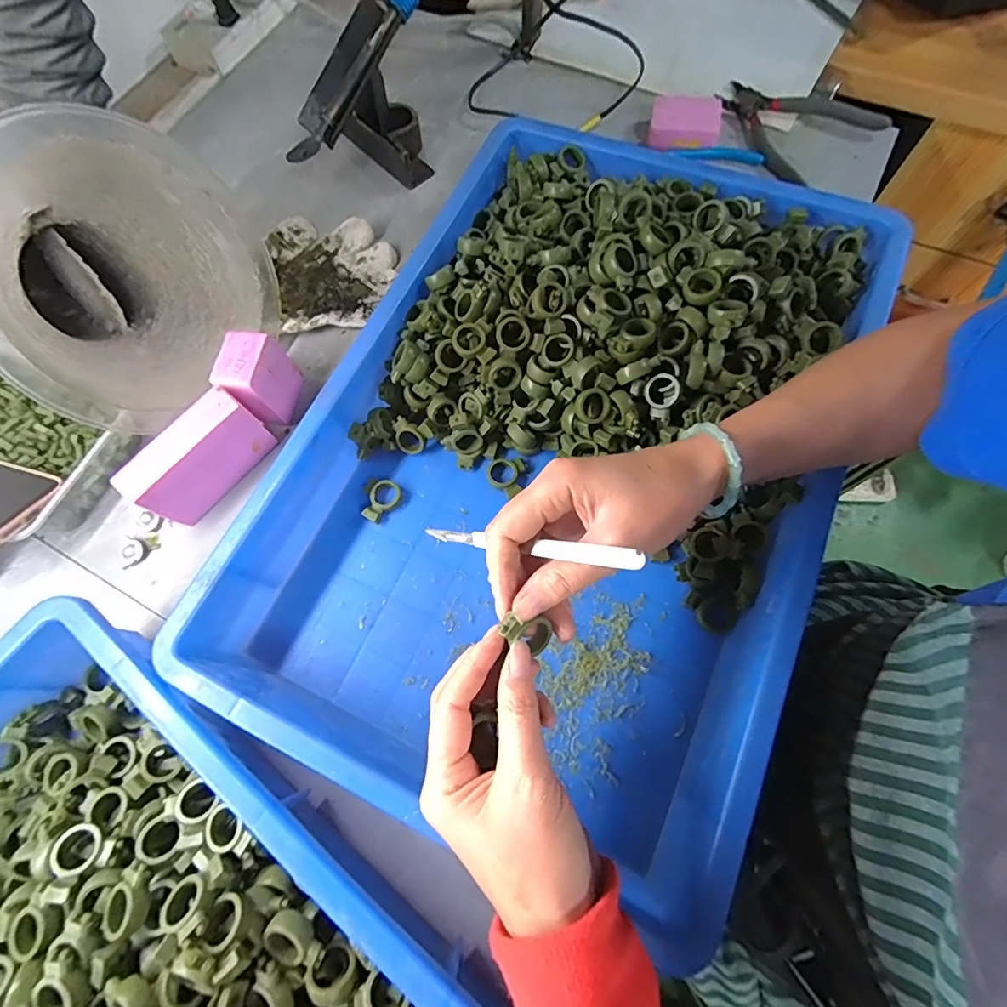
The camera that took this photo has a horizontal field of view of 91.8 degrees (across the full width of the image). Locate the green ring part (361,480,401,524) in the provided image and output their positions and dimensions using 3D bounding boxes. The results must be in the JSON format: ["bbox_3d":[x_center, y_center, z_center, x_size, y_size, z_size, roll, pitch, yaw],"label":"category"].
[{"bbox_3d":[-0.104,-0.003,0.414,0.024,0.006,0.038,40,70,-5],"label":"green ring part"}]

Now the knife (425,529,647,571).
[{"bbox_3d":[0.010,0.023,0.266,0.137,0.005,0.009,4,67,37],"label":"knife"}]

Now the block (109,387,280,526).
[{"bbox_3d":[-0.255,-0.039,0.414,0.035,0.068,0.106,38,76,14],"label":"block"}]

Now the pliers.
[{"bbox_3d":[0.323,-0.436,0.556,0.142,0.032,0.154,-34,72,-9],"label":"pliers"}]

